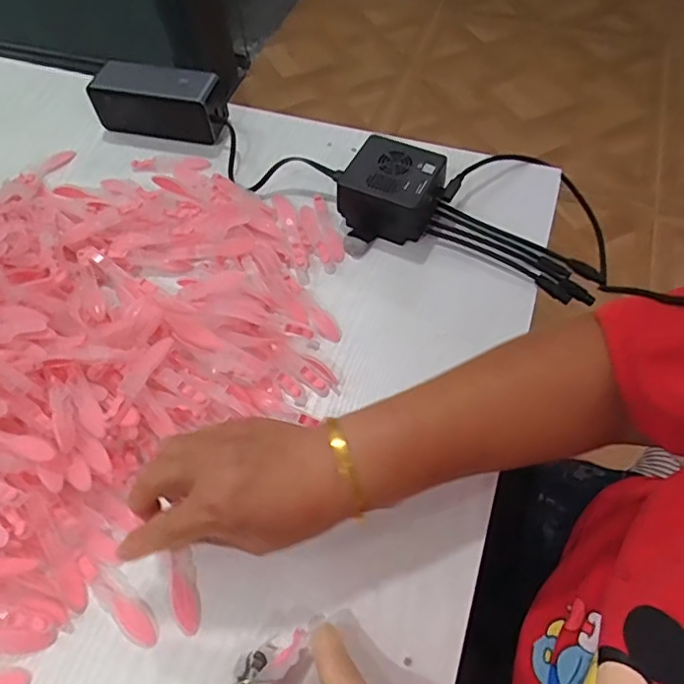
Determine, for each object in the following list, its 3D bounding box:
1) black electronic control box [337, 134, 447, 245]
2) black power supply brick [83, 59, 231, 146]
[{"bbox_3d":[0.044,-0.132,0.494,0.079,0.052,0.084,21,62,14],"label":"black electronic control box"},{"bbox_3d":[-0.184,-0.246,0.565,0.128,0.051,0.050,9,59,7],"label":"black power supply brick"}]

